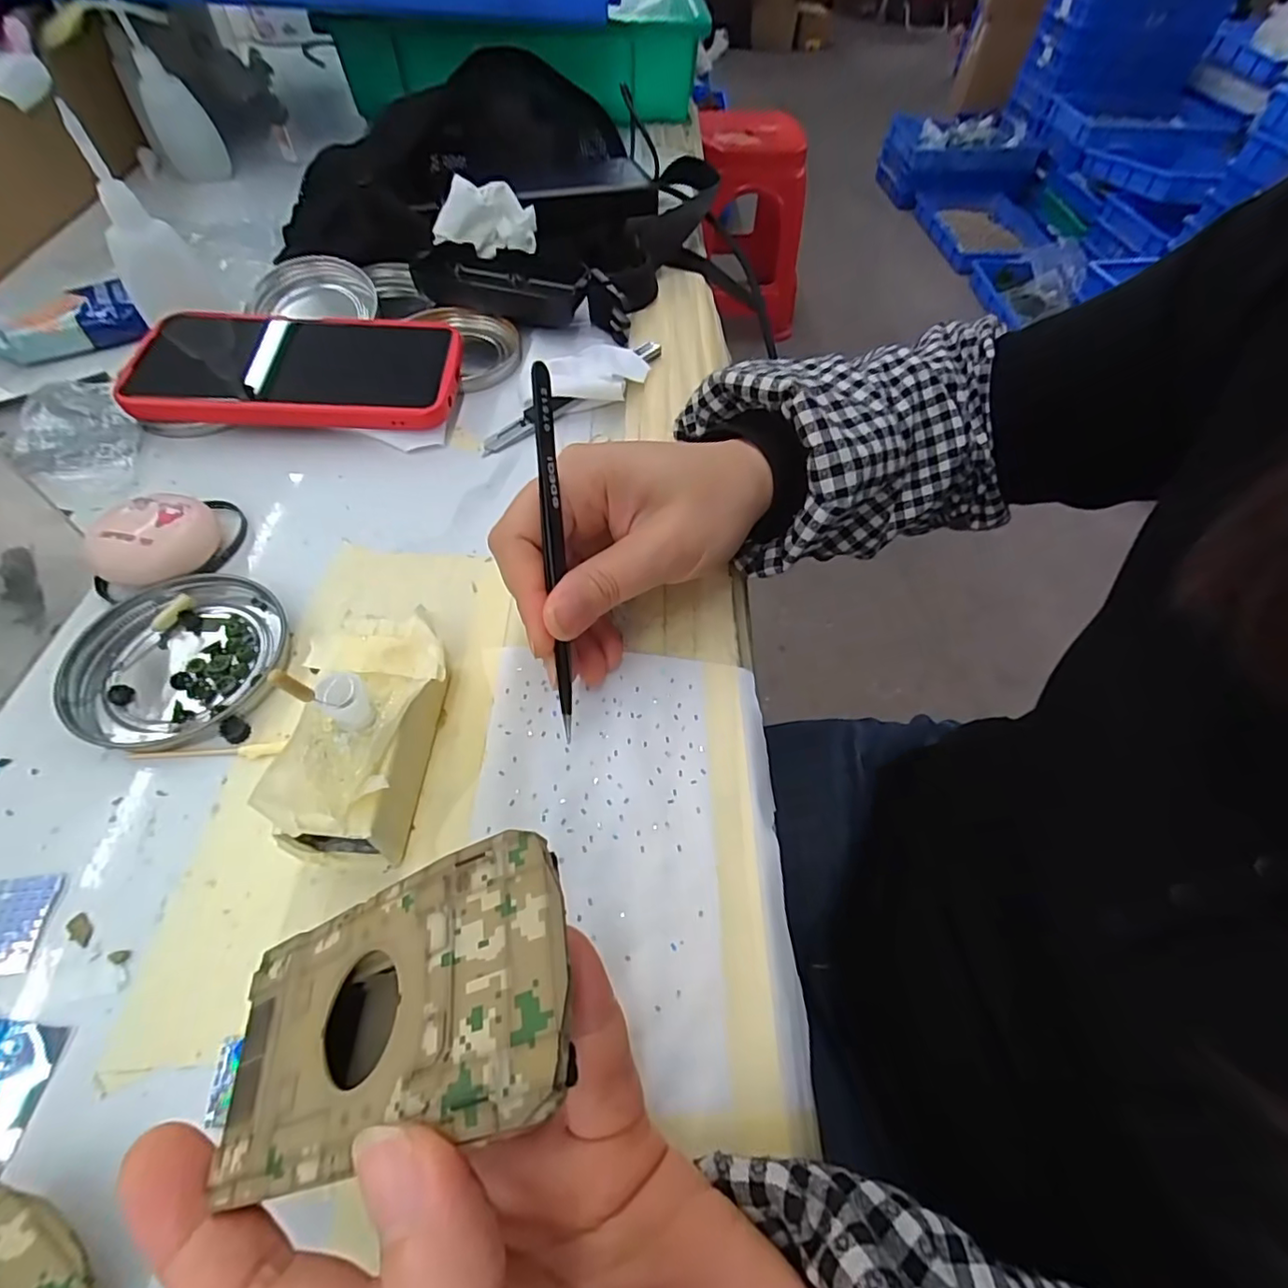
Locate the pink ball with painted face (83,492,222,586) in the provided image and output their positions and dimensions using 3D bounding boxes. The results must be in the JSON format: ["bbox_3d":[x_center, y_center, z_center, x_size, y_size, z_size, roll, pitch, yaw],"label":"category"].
[{"bbox_3d":[-0.212,-0.045,0.253,0.035,0.024,0.047,19,58,9],"label":"pink ball with painted face"}]

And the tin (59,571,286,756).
[{"bbox_3d":[-0.188,0.005,0.232,0.075,0.008,0.077,2,57,-2],"label":"tin"}]

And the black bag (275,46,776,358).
[{"bbox_3d":[-0.095,-0.343,0.421,0.288,0.076,0.264,11,58,4],"label":"black bag"}]

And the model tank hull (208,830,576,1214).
[{"bbox_3d":[-0.052,0.077,0.124,0.093,0.019,0.049,-28,57,21],"label":"model tank hull"}]

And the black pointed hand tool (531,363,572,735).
[{"bbox_3d":[-0.032,-0.029,0.209,0.006,0.131,0.008,-4,16,-6],"label":"black pointed hand tool"}]

